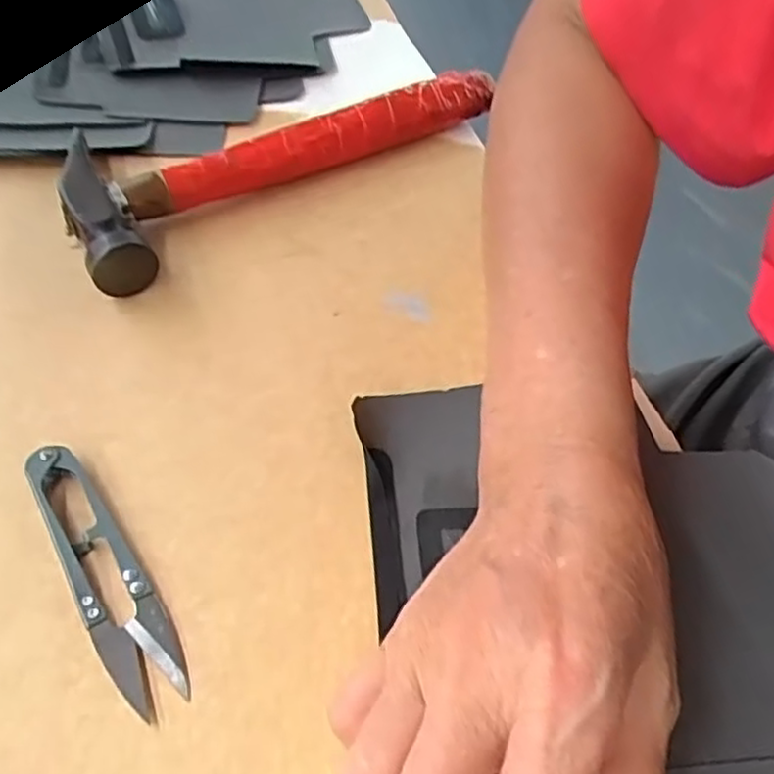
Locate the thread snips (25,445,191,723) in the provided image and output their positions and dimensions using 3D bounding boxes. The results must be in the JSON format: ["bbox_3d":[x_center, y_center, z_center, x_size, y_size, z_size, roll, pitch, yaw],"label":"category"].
[{"bbox_3d":[-0.098,0.061,0.243,0.023,0.011,0.102,-28,60,-23],"label":"thread snips"}]

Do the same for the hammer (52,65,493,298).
[{"bbox_3d":[-0.054,-0.126,0.372,0.235,0.033,0.083,-30,61,-25],"label":"hammer"}]

